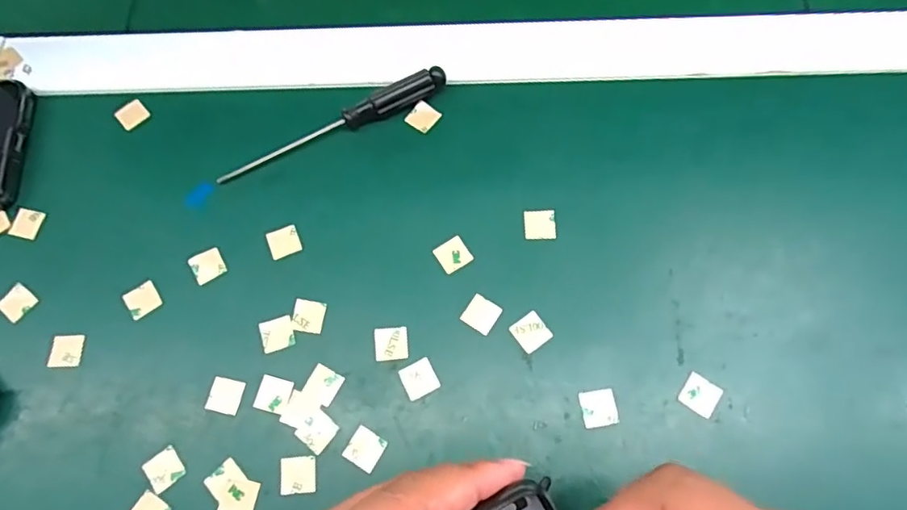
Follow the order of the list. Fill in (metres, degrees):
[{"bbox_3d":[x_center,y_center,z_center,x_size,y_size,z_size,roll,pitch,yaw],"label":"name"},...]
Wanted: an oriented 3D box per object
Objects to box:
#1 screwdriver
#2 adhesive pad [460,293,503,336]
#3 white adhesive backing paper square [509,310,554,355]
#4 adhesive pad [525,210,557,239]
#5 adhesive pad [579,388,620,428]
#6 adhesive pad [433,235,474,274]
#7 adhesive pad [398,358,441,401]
[{"bbox_3d":[-0.064,-0.070,0.301,0.131,0.016,0.011,-26,72,-6],"label":"screwdriver"},{"bbox_3d":[0.014,0.028,0.269,0.016,0.004,0.016,32,75,12],"label":"adhesive pad"},{"bbox_3d":[0.037,0.037,0.265,0.016,0.004,0.016,-35,73,-9],"label":"white adhesive backing paper square"},{"bbox_3d":[0.045,-0.016,0.285,0.016,0.004,0.016,-1,71,3],"label":"adhesive pad"},{"bbox_3d":[0.067,0.070,0.252,0.016,0.004,0.016,-9,71,0],"label":"adhesive pad"},{"bbox_3d":[0.000,-0.001,0.280,0.016,0.004,0.016,-32,73,-8],"label":"adhesive pad"},{"bbox_3d":[-0.016,0.058,0.260,0.016,0.004,0.016,-27,72,-6],"label":"adhesive pad"}]

